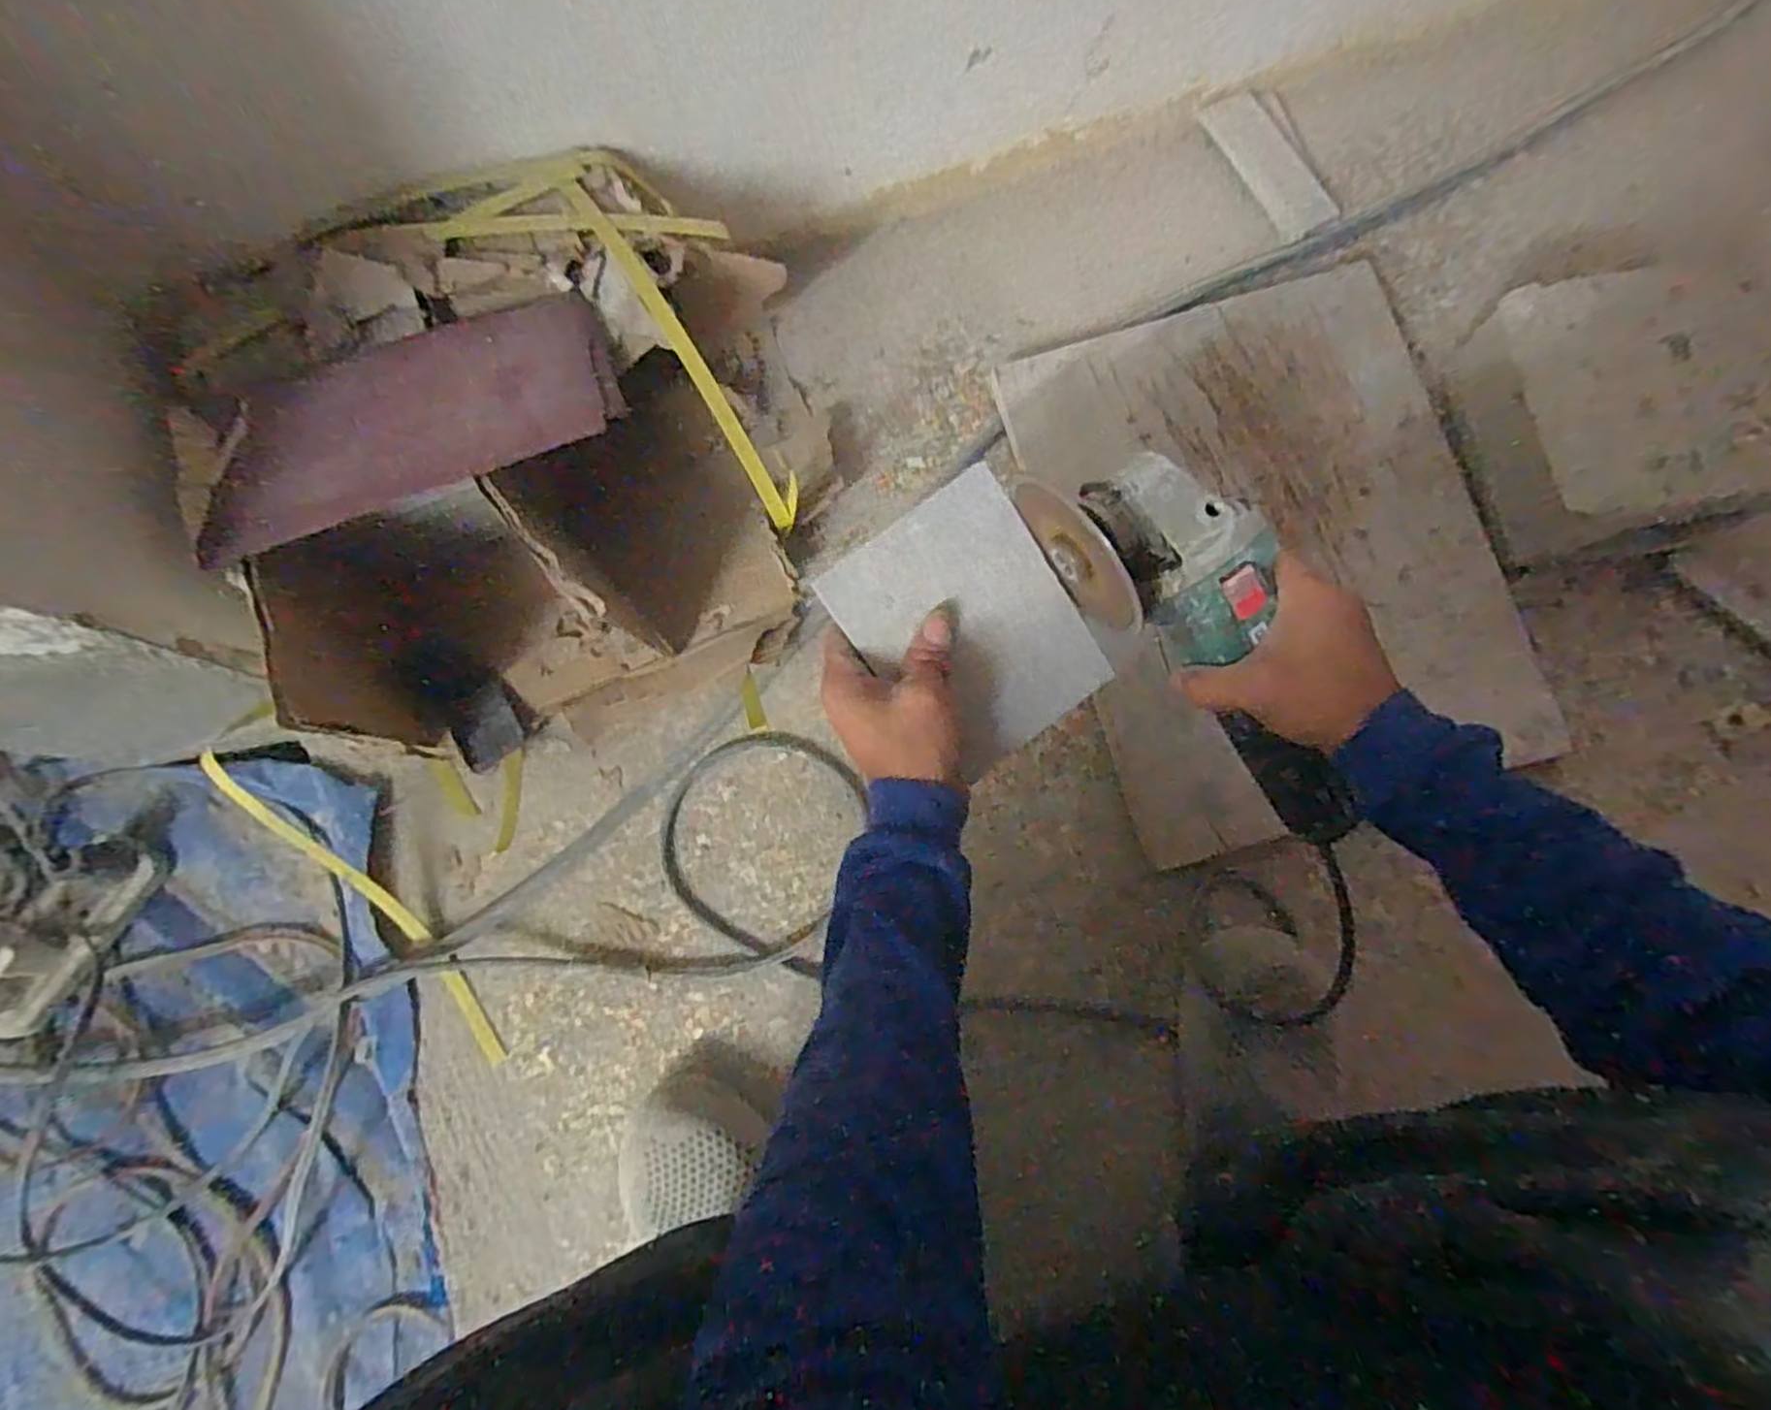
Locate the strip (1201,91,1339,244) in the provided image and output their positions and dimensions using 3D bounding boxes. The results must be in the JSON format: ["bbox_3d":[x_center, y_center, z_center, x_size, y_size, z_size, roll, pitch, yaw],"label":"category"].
[{"bbox_3d":[0.341,-0.479,0.687,0.056,0.015,0.152,-23,79,-4],"label":"strip"}]

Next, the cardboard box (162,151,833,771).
[{"bbox_3d":[-0.242,-0.175,0.557,0.372,0.180,0.325,-17,78,-3],"label":"cardboard box"}]

